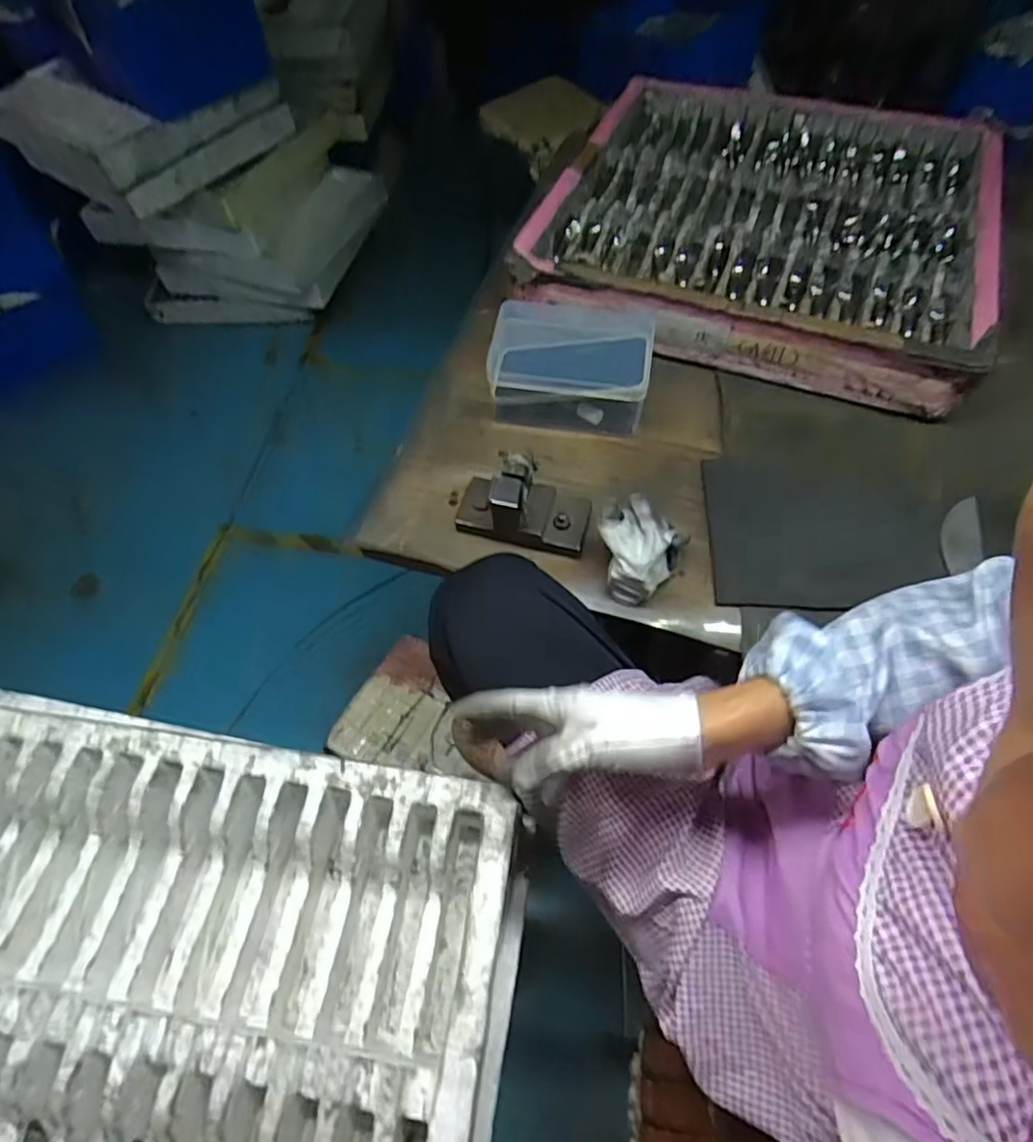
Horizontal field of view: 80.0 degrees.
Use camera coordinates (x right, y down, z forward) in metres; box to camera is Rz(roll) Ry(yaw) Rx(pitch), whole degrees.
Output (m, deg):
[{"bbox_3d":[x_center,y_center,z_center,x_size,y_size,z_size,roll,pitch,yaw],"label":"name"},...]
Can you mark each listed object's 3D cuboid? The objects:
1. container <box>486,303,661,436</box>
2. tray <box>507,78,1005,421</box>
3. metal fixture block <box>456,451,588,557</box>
[{"bbox_3d":[0.060,-0.240,0.719,0.180,0.080,0.141,6,58,6],"label":"container"},{"bbox_3d":[0.337,-0.499,0.856,0.564,0.078,0.585,19,60,13],"label":"tray"},{"bbox_3d":[0.006,-0.067,0.615,0.131,0.076,0.069,11,59,9],"label":"metal fixture block"}]

